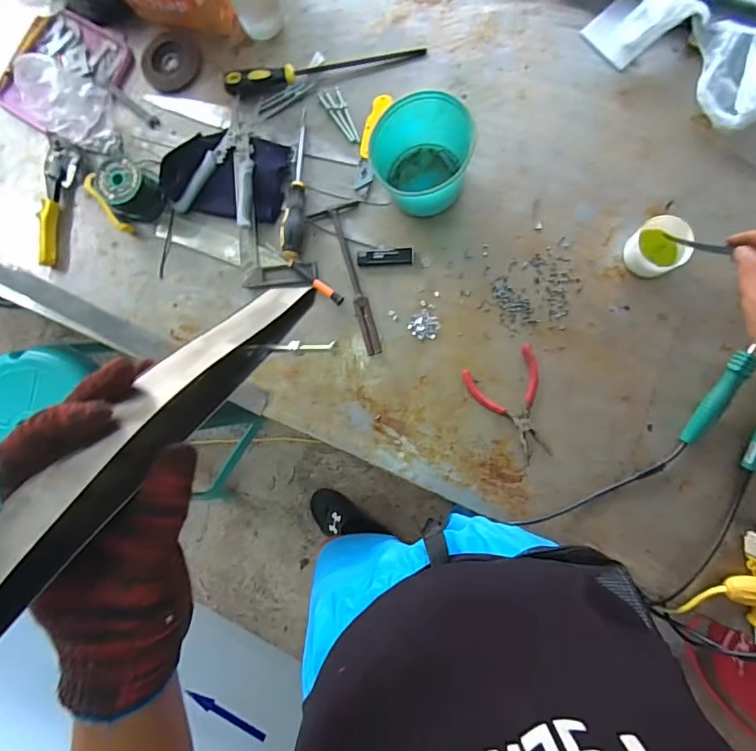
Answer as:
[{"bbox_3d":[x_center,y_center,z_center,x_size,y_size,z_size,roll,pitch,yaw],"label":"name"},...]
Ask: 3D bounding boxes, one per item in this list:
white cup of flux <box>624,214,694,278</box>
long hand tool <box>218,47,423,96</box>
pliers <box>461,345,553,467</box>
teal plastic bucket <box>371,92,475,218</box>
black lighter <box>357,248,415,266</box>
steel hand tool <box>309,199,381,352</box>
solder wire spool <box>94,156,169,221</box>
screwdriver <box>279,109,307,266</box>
[{"bbox_3d":[0.357,-0.163,0.623,0.073,0.050,0.065,-21,84,6],"label":"white cup of flux"},{"bbox_3d":[-0.080,-0.452,0.709,0.292,0.026,0.035,-9,86,8],"label":"long hand tool"},{"bbox_3d":[0.188,0.043,0.653,0.097,0.009,0.144,-24,84,6],"label":"pliers"},{"bbox_3d":[0.055,-0.288,0.644,0.116,0.096,0.118,0,87,8],"label":"teal plastic bucket"},{"bbox_3d":[0.011,-0.169,0.689,0.080,0.007,0.022,-1,87,8],"label":"black lighter"},{"bbox_3d":[-0.031,-0.140,0.693,0.067,0.014,0.224,-19,84,7],"label":"steel hand tool"},{"bbox_3d":[-0.365,-0.274,0.718,0.082,0.064,0.076,0,87,8],"label":"solder wire spool"},{"bbox_3d":[-0.118,-0.276,0.696,0.030,0.030,0.225,4,87,8],"label":"screwdriver"}]

